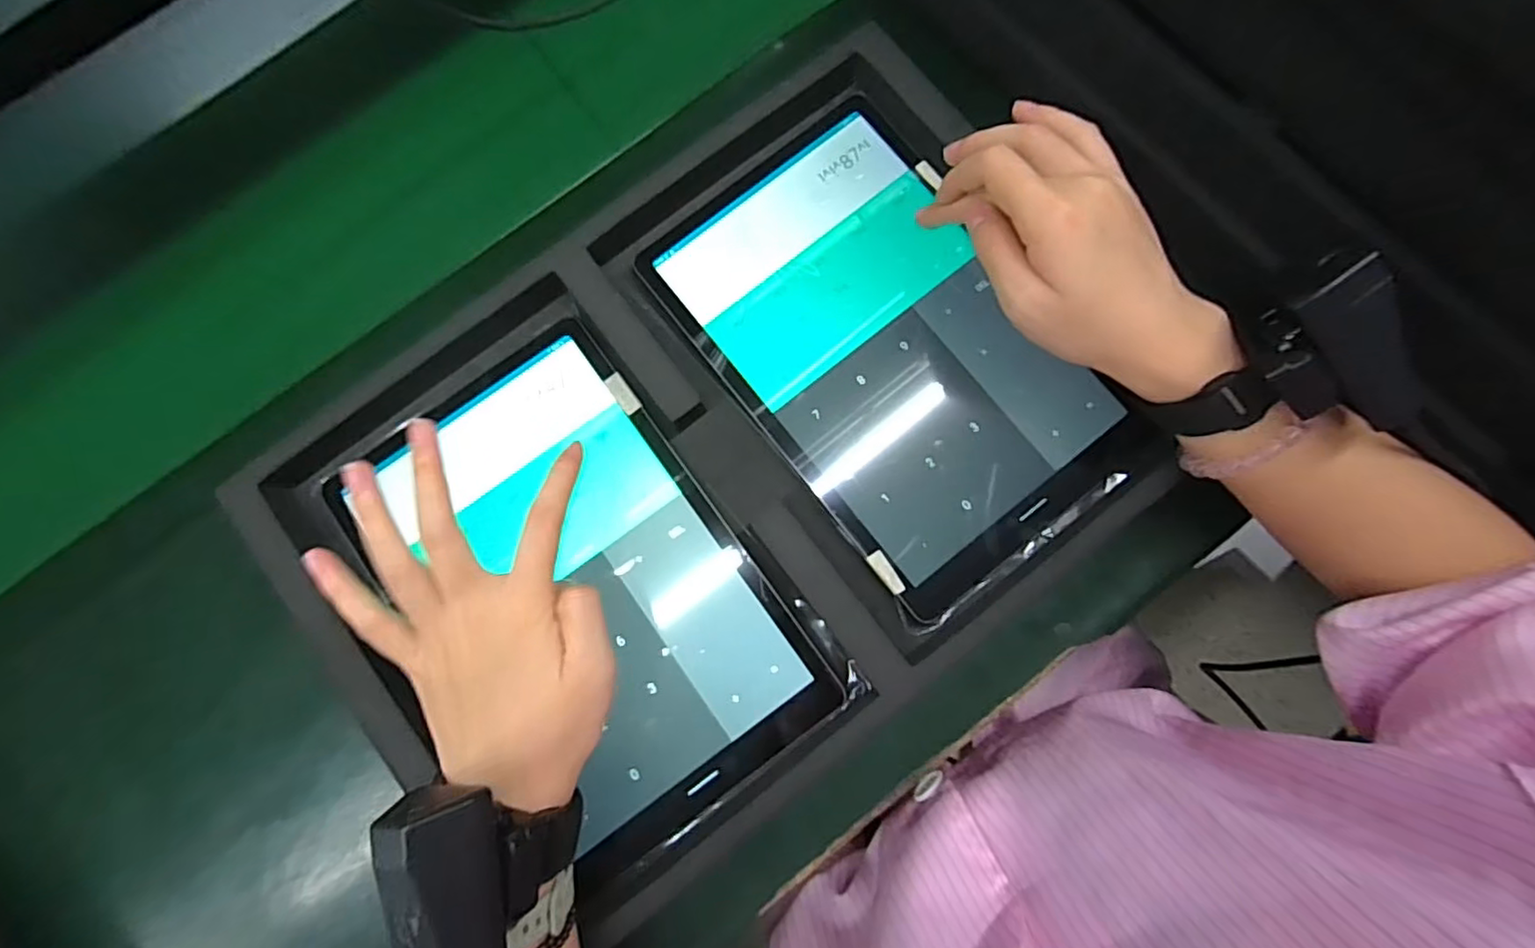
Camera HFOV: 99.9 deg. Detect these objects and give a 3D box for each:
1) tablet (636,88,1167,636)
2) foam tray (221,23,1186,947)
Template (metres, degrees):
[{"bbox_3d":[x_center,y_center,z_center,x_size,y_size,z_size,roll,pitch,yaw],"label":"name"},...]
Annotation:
[{"bbox_3d":[0.064,-0.067,0.352,0.158,0.012,0.257,-37,82,-2],"label":"tablet"},{"bbox_3d":[-0.026,-0.002,0.349,0.434,0.050,0.296,-38,82,-2],"label":"foam tray"}]

